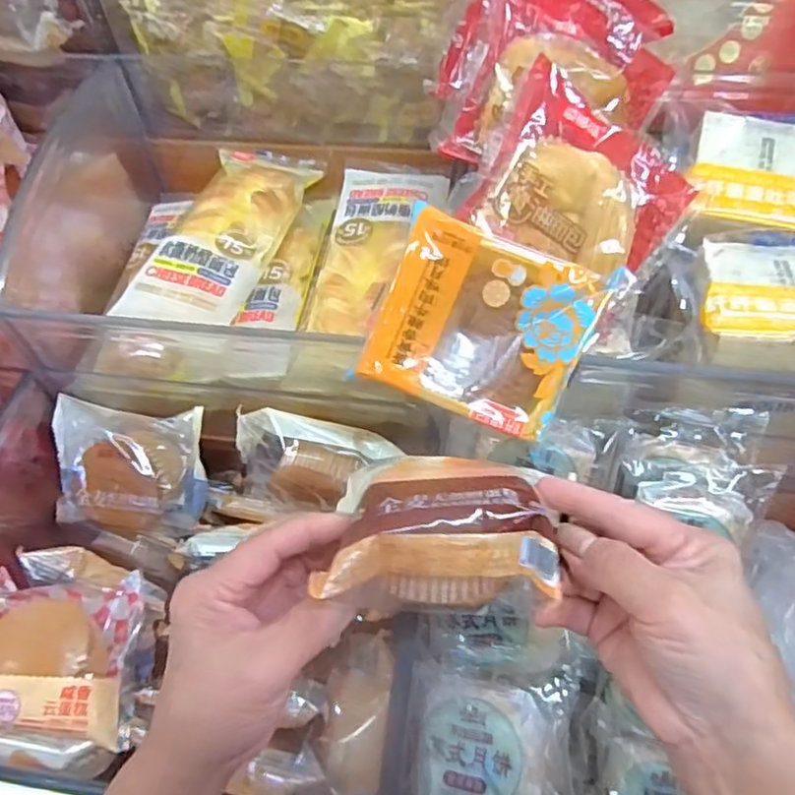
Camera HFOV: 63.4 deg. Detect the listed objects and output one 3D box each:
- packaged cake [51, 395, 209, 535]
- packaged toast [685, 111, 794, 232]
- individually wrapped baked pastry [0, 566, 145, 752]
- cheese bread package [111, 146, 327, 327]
[{"bbox_3d":[-0.202,0.052,0.485,0.116,0.046,0.096,8,86,11],"label":"packaged cake"},{"bbox_3d":[0.269,-0.157,0.446,0.135,0.030,0.111,5,55,7],"label":"packaged toast"},{"bbox_3d":[-0.225,0.167,0.415,0.106,0.055,0.101,-3,55,1],"label":"individually wrapped baked pastry"},{"bbox_3d":[-0.142,-0.135,0.534,0.092,0.038,0.208,17,58,15],"label":"cheese bread package"}]

